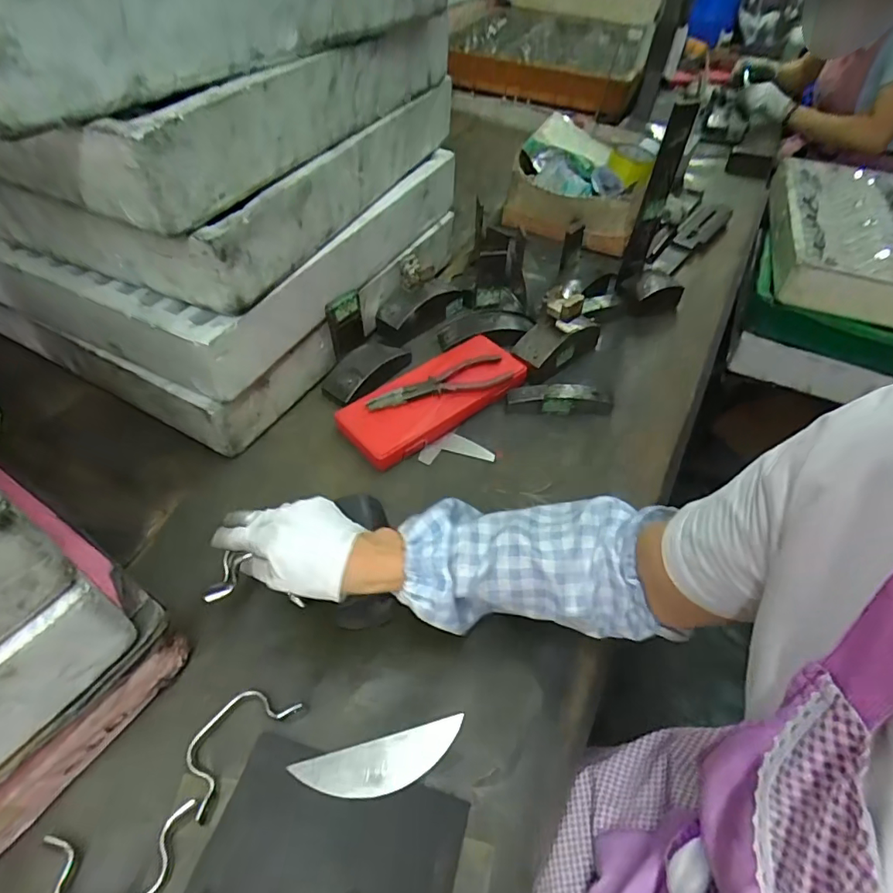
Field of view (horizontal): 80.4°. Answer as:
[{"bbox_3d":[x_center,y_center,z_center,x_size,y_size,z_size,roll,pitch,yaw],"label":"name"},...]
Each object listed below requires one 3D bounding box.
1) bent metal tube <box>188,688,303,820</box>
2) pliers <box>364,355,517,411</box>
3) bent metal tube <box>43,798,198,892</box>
[{"bbox_3d":[-0.175,0.239,0.435,0.052,0.008,0.100,32,55,23],"label":"bent metal tube"},{"bbox_3d":[-0.006,-0.076,0.667,0.191,0.021,0.045,-23,54,-20],"label":"pliers"},{"bbox_3d":[-0.235,0.295,0.374,0.100,0.012,0.054,-8,50,-9],"label":"bent metal tube"}]

